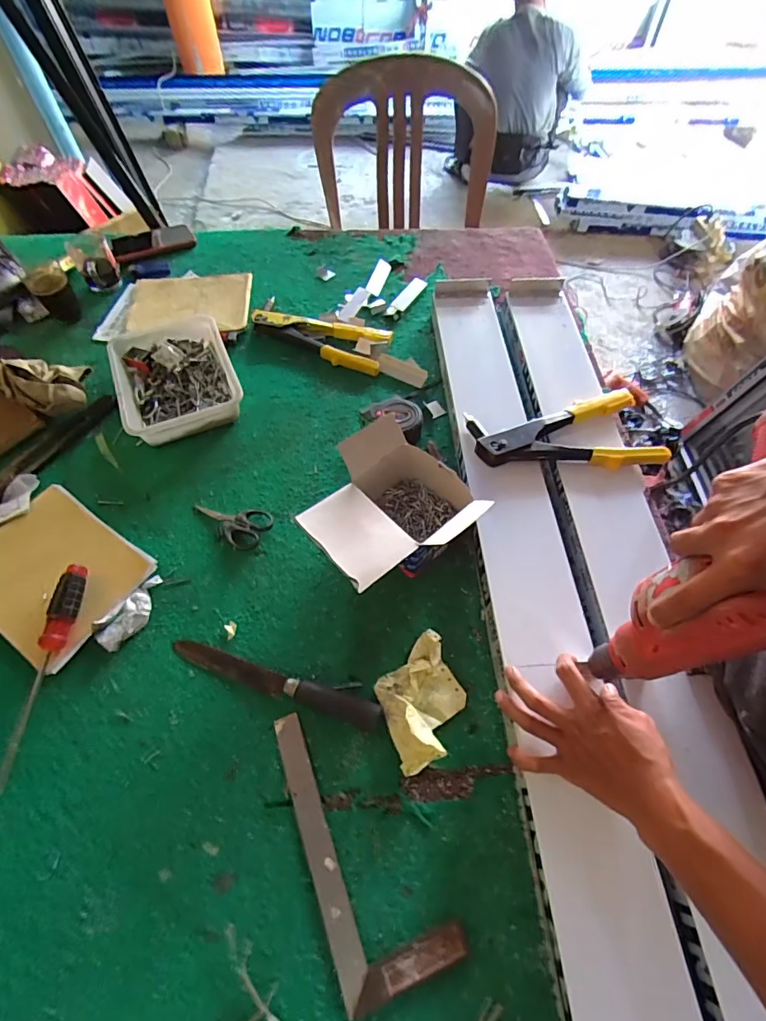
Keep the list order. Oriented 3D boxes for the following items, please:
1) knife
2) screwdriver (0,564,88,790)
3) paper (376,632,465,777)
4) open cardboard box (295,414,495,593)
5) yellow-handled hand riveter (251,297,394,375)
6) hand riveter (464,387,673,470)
[{"bbox_3d":[-0.123,0.190,0.523,0.246,0.013,0.027,16,60,8],"label":"knife"},{"bbox_3d":[-0.375,0.171,0.519,0.030,0.034,0.228,3,59,1],"label":"screwdriver"},{"bbox_3d":[0.042,0.202,0.508,0.091,0.034,0.117,-21,61,-13],"label":"paper"},{"bbox_3d":[0.007,0.012,0.566,0.185,0.127,0.163,-37,66,-21],"label":"open cardboard box"},{"bbox_3d":[-0.111,-0.305,0.812,0.238,0.026,0.105,16,60,8],"label":"yellow-handled hand riveter"},{"bbox_3d":[0.249,-0.104,0.645,0.247,0.023,0.118,-9,60,-5],"label":"hand riveter"}]

